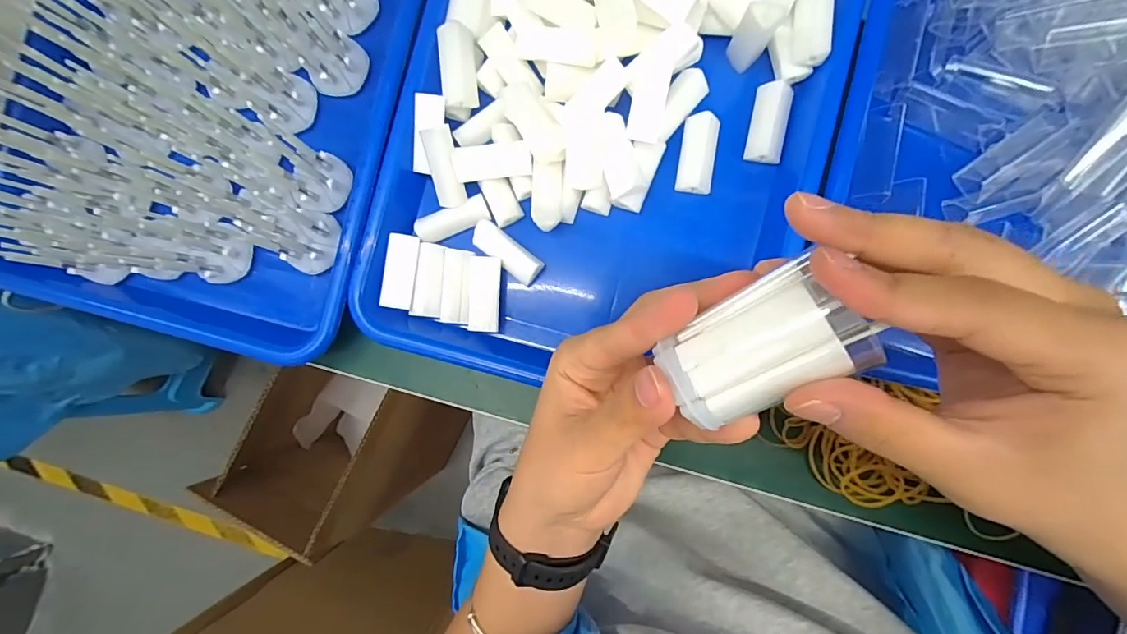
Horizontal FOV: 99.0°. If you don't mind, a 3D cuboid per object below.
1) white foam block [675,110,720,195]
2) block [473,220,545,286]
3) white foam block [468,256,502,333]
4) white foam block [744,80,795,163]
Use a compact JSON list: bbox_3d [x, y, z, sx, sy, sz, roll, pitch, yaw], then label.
[{"bbox_3d":[0.082,-0.099,0.293,0.021,0.013,0.046,9,87,5],"label":"white foam block"},{"bbox_3d":[-0.035,-0.040,0.297,0.046,0.012,0.018,39,90,6],"label":"block"},{"bbox_3d":[-0.048,-0.013,0.298,0.018,0.015,0.045,2,87,5],"label":"white foam block"},{"bbox_3d":[0.125,-0.118,0.291,0.021,0.012,0.047,11,87,5],"label":"white foam block"}]

